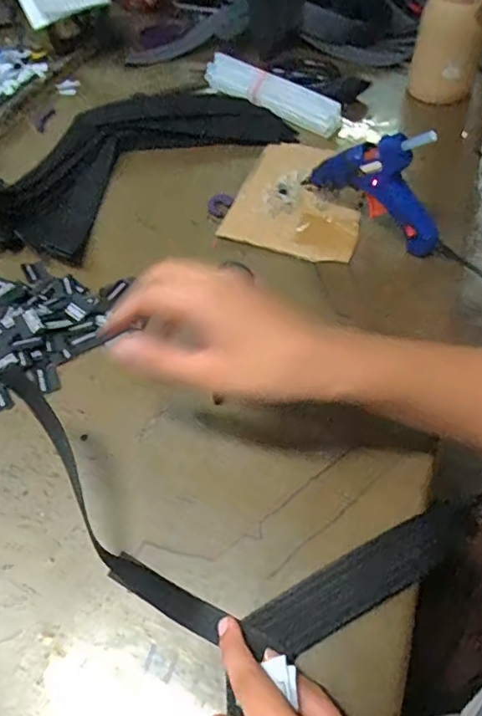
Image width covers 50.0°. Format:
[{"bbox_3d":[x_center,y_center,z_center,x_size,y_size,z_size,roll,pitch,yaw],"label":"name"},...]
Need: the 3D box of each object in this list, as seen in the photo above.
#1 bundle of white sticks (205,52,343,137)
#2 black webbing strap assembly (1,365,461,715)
[{"bbox_3d":[0.035,-0.319,0.613,0.195,0.026,0.033,34,62,23],"label":"bundle of white sticks"},{"bbox_3d":[-0.068,0.166,0.285,0.330,0.026,0.299,15,55,11],"label":"black webbing strap assembly"}]

